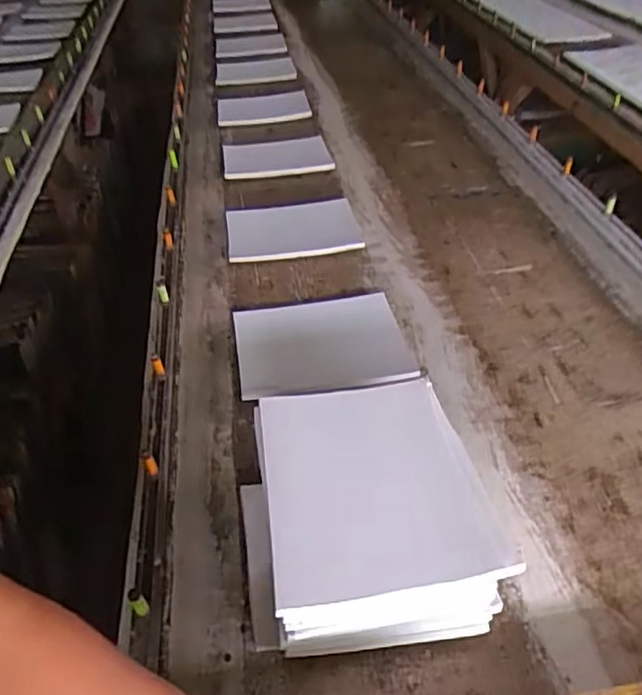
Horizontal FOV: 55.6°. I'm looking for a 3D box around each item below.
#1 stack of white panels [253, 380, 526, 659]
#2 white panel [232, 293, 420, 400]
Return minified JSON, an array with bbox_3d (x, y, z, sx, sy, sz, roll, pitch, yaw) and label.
[{"bbox_3d":[0.055,0.182,0.706,0.231,0.140,0.288,-9,43,-5],"label":"stack of white panels"},{"bbox_3d":[0.002,-0.005,1.024,0.281,0.027,0.219,-9,43,-5],"label":"white panel"}]

